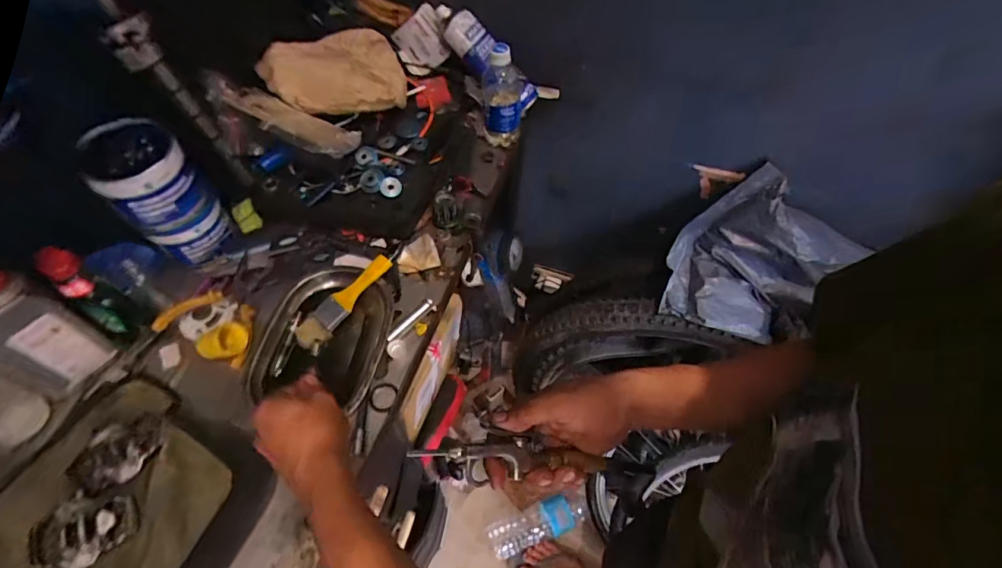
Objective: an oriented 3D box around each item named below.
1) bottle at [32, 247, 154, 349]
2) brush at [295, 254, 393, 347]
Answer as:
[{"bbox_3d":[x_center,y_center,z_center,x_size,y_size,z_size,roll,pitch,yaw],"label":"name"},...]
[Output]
[{"bbox_3d":[-0.460,0.021,0.545,0.034,0.157,0.049,33,62,17],"label":"bottle"},{"bbox_3d":[-0.204,0.021,0.617,0.035,0.015,0.152,39,77,20],"label":"brush"}]

